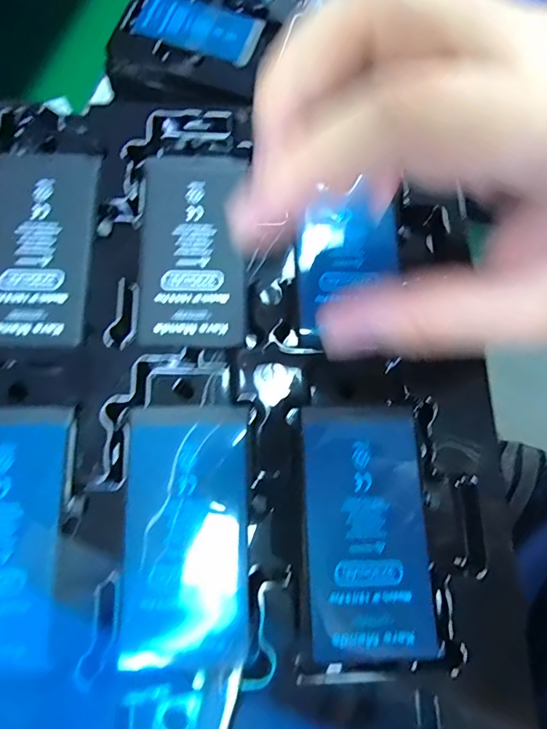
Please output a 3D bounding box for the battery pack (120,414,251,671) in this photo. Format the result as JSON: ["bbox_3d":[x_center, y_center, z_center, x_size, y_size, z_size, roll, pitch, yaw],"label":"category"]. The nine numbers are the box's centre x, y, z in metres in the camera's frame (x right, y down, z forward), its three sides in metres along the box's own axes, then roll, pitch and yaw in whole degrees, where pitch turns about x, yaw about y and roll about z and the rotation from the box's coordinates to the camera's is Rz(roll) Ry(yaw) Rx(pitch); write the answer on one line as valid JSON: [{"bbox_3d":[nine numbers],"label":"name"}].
[{"bbox_3d":[-0.030,0.057,0.157,0.044,0.004,0.083,-2,75,-2],"label":"battery pack"}]

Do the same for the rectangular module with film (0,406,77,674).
[{"bbox_3d":[-0.093,0.056,0.152,0.043,0.004,0.083,-1,75,-2],"label":"rectangular module with film"}]

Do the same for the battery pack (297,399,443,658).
[{"bbox_3d":[0.033,0.056,0.160,0.044,0.004,0.083,-3,75,-2],"label":"battery pack"}]

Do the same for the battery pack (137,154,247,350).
[{"bbox_3d":[-0.033,-0.048,0.185,0.043,0.006,0.083,-1,75,-2],"label":"battery pack"}]

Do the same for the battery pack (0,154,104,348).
[{"bbox_3d":[-0.095,-0.048,0.181,0.043,0.004,0.084,0,75,-1],"label":"battery pack"}]

